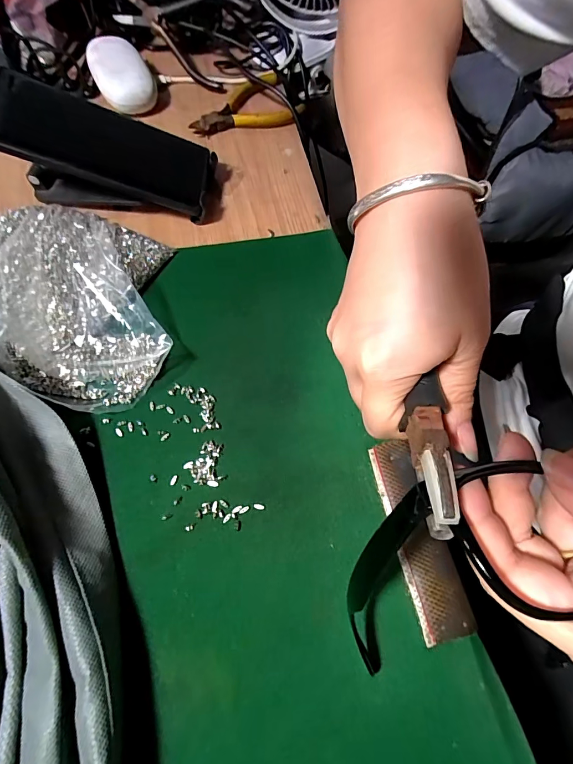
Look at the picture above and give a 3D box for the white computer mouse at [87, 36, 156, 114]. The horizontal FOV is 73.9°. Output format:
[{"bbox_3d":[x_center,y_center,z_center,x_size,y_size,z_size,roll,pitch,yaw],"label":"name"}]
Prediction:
[{"bbox_3d":[-0.172,-0.318,0.399,0.054,0.034,0.086,-20,69,-12],"label":"white computer mouse"}]

